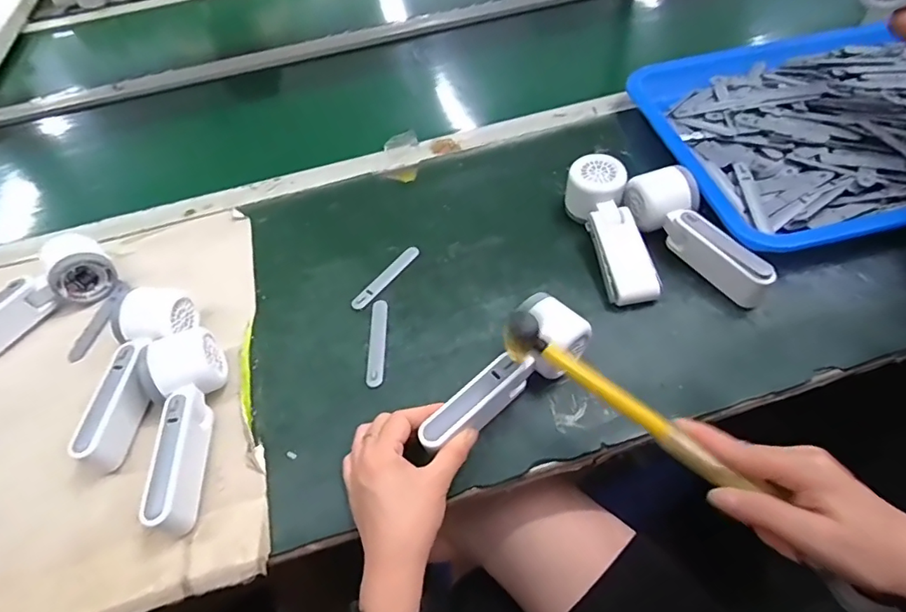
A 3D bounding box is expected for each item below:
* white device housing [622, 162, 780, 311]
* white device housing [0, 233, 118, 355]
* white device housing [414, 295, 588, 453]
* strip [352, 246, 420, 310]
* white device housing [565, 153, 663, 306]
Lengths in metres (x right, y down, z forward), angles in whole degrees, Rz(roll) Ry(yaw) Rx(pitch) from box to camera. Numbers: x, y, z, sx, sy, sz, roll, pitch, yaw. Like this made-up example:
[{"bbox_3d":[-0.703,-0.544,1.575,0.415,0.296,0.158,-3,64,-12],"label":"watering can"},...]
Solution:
[{"bbox_3d":[0.232,-0.064,0.492,0.057,0.064,0.157,-18,54,-8],"label":"white device housing"},{"bbox_3d":[-0.430,-0.006,0.516,0.059,0.051,0.163,37,65,27],"label":"white device housing"},{"bbox_3d":[0.040,0.057,0.416,0.165,0.045,0.056,-38,55,-19],"label":"white device housing"},{"bbox_3d":[-0.070,-0.031,0.530,0.017,0.004,0.094,31,63,25],"label":"strip"},{"bbox_3d":[0.159,-0.074,0.511,0.051,0.044,0.161,-11,66,-4],"label":"white device housing"}]

